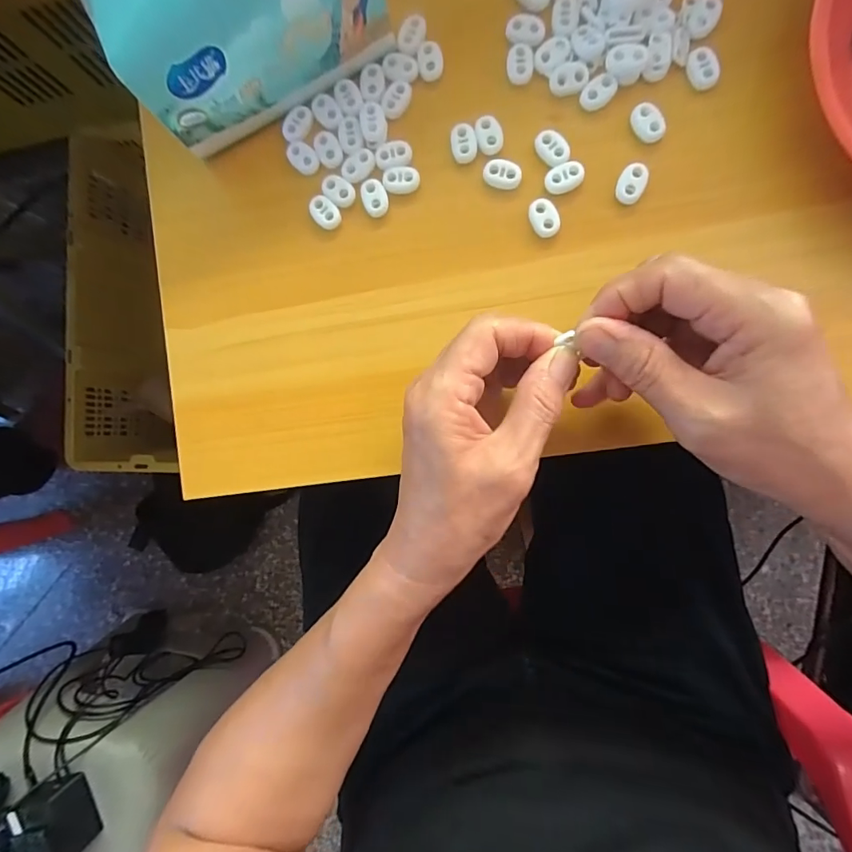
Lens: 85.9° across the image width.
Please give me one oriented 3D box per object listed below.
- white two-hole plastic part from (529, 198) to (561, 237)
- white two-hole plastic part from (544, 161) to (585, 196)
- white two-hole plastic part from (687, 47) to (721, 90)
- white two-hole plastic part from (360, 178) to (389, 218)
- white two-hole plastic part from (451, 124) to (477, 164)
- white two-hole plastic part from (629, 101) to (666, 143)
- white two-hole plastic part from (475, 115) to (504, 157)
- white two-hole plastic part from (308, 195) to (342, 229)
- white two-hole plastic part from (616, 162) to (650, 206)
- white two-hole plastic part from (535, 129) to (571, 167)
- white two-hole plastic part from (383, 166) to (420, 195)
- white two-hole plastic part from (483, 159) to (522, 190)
[{"bbox_3d":[0.069,-0.122,0.268,0.015,0.005,0.022,-34,86,5],"label":"white two-hole plastic part"},{"bbox_3d":[0.081,-0.145,0.267,0.023,0.006,0.015,-18,88,6],"label":"white two-hole plastic part"},{"bbox_3d":[0.156,-0.201,0.257,0.015,0.005,0.022,-22,87,6],"label":"white two-hole plastic part"},{"bbox_3d":[-0.032,-0.139,0.278,0.014,0.004,0.023,-19,88,6],"label":"white two-hole plastic part"},{"bbox_3d":[0.023,-0.169,0.273,0.014,0.005,0.021,-10,89,6],"label":"white two-hole plastic part"},{"bbox_3d":[0.127,-0.173,0.262,0.015,0.006,0.022,-24,87,6],"label":"white two-hole plastic part"},{"bbox_3d":[0.038,-0.172,0.271,0.015,0.005,0.021,-9,89,6],"label":"white two-hole plastic part"},{"bbox_3d":[-0.063,-0.132,0.282,0.016,0.004,0.023,-41,86,5],"label":"white two-hole plastic part"},{"bbox_3d":[0.118,-0.139,0.263,0.015,0.006,0.023,22,92,6],"label":"white two-hole plastic part"},{"bbox_3d":[0.074,-0.162,0.267,0.016,0.004,0.021,-40,86,5],"label":"white two-hole plastic part"},{"bbox_3d":[-0.015,-0.149,0.278,0.022,0.004,0.015,0,90,6],"label":"white two-hole plastic part"},{"bbox_3d":[0.045,-0.148,0.270,0.022,0.005,0.014,13,91,6],"label":"white two-hole plastic part"}]

